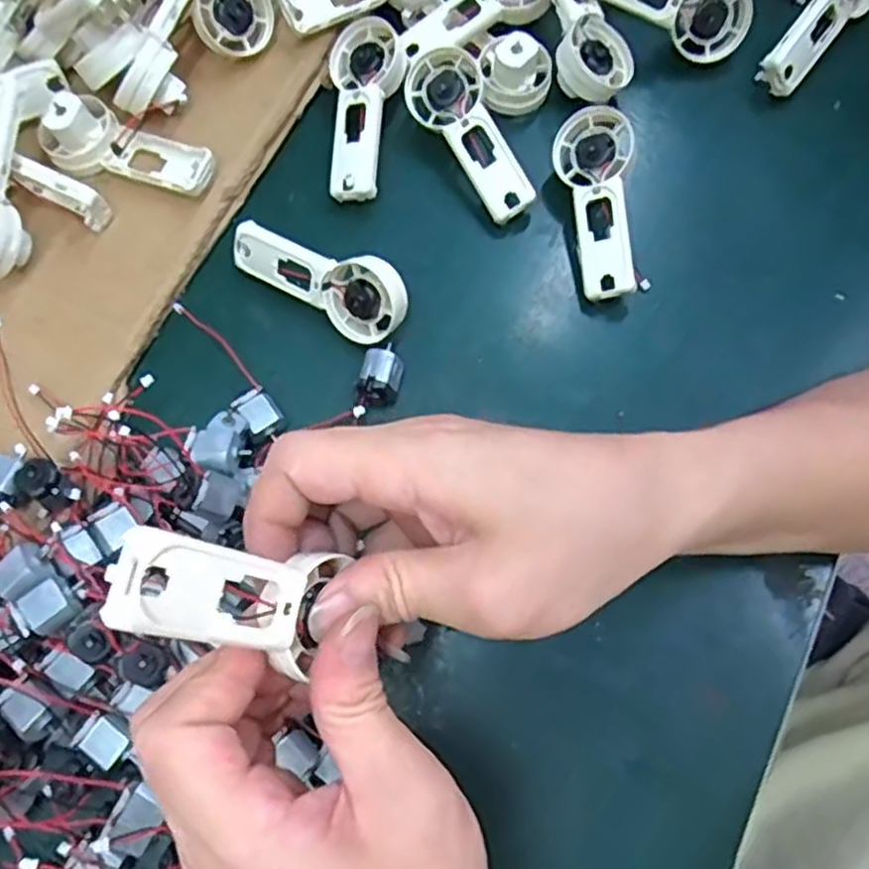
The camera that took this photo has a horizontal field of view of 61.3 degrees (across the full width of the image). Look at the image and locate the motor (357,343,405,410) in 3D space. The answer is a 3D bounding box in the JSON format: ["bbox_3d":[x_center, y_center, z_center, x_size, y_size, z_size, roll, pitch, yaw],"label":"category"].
[{"bbox_3d":[-0.025,-0.027,0.350,0.018,0.017,0.030,14,75,6],"label":"motor"}]

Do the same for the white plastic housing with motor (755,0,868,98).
[{"bbox_3d":[0.204,-0.222,0.381,0.036,0.033,0.086,34,78,11],"label":"white plastic housing with motor"}]

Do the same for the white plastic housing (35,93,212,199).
[{"bbox_3d":[-0.154,-0.143,0.371,0.086,0.025,0.036,22,76,8],"label":"white plastic housing"}]

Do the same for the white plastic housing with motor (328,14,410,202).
[{"bbox_3d":[-0.035,-0.170,0.381,0.039,0.025,0.095,-1,74,2],"label":"white plastic housing with motor"}]

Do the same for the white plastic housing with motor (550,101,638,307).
[{"bbox_3d":[0.083,-0.114,0.367,0.038,0.020,0.094,-8,81,26],"label":"white plastic housing with motor"}]

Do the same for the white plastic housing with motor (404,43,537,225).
[{"bbox_3d":[0.017,-0.154,0.377,0.036,0.030,0.094,-25,75,-5],"label":"white plastic housing with motor"}]

